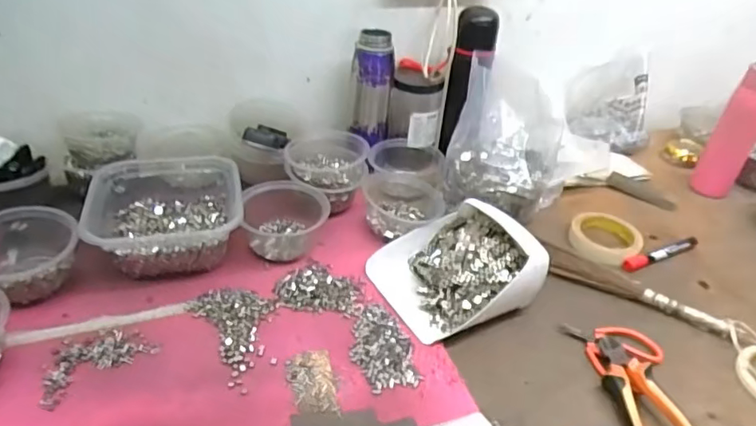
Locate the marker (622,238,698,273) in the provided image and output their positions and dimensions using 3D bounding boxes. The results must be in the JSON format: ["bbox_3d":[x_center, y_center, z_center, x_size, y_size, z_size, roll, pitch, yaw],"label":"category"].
[{"bbox_3d":[0.406,0.055,0.771,0.155,0.011,0.018,-13,38,-25],"label":"marker"}]

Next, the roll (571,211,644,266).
[{"bbox_3d":[0.324,0.041,0.780,0.097,0.025,0.099,4,34,-3],"label":"roll"}]

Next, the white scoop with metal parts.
[{"bbox_3d":[0.091,0.057,0.646,0.164,0.078,0.160,-17,44,-28],"label":"white scoop with metal parts"}]

